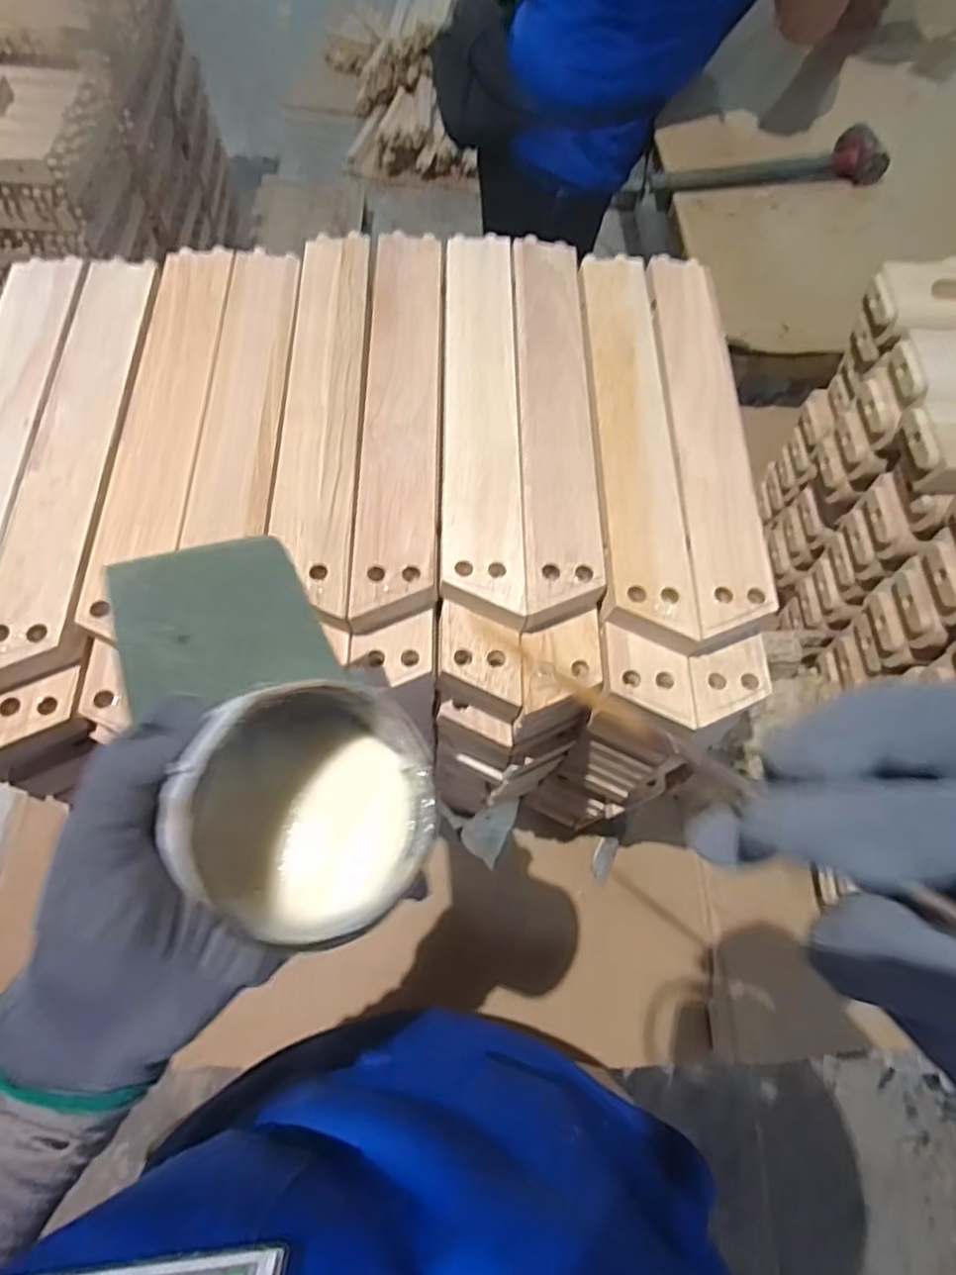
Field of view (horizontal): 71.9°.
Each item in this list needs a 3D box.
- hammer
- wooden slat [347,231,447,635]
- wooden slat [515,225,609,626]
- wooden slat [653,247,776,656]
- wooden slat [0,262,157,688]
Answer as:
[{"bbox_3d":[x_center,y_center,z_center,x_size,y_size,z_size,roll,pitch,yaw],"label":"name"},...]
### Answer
[{"bbox_3d":[0.383,-0.635,0.893,0.328,0.045,0.082,-8,66,-6],"label":"hammer"},{"bbox_3d":[-0.044,-0.141,0.401,0.045,0.016,0.290,0,66,-2],"label":"wooden slat"},{"bbox_3d":[0.047,-0.144,0.404,0.043,0.010,0.291,1,66,-1],"label":"wooden slat"},{"bbox_3d":[0.139,-0.132,0.402,0.045,0.012,0.296,2,66,-1],"label":"wooden slat"},{"bbox_3d":[-0.227,-0.112,0.375,0.048,0.012,0.289,-1,66,-2],"label":"wooden slat"}]

